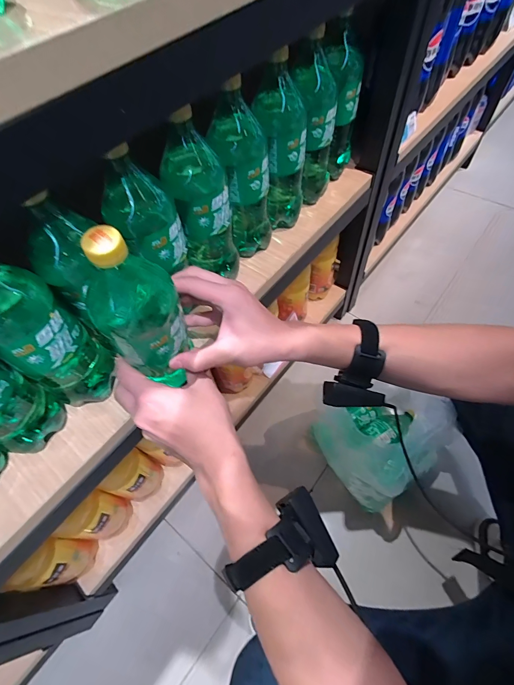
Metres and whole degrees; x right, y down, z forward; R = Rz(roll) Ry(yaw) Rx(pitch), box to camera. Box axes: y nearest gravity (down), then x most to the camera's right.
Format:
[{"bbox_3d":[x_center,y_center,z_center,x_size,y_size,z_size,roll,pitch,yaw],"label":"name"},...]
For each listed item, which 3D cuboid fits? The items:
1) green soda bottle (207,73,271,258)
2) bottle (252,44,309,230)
[{"bbox_3d":[-0.023,-0.225,0.483,0.082,0.221,0.073,-39,63,-18],"label":"green soda bottle"},{"bbox_3d":[0.036,-0.283,0.507,0.077,0.224,0.070,-17,58,-6],"label":"bottle"}]

